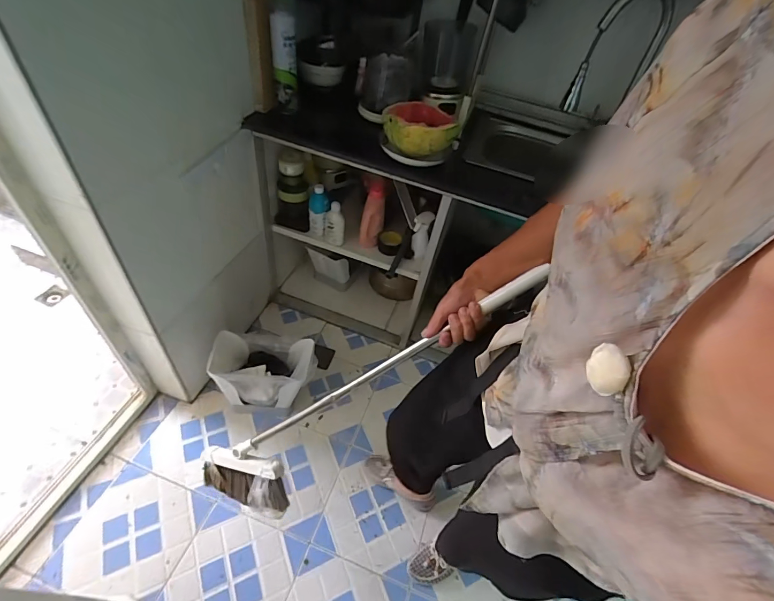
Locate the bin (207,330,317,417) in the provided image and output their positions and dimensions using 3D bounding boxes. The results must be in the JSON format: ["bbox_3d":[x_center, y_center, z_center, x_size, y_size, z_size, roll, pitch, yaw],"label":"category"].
[{"bbox_3d":[-0.393,0.242,1.245,0.302,0.245,0.199,5,46,-7],"label":"bin"}]

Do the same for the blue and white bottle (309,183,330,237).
[{"bbox_3d":[-0.243,-0.317,1.311,0.069,0.186,0.058,20,49,11],"label":"blue and white bottle"}]

